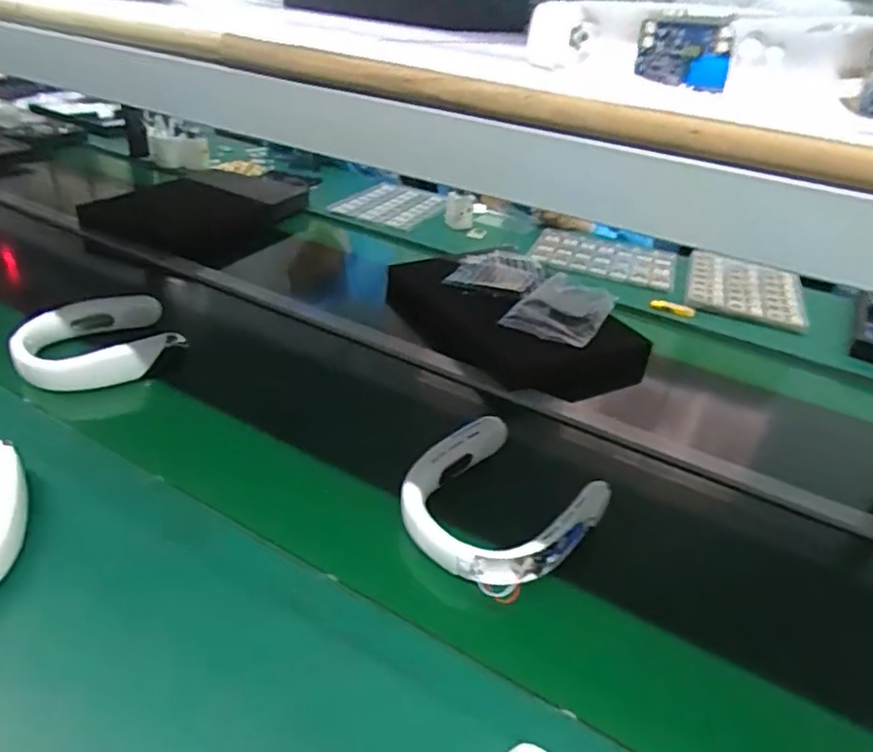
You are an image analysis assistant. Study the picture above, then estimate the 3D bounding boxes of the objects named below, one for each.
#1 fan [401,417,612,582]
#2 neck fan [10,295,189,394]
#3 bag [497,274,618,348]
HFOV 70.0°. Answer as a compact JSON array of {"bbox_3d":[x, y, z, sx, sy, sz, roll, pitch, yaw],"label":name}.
[{"bbox_3d":[0.060,0.138,0.680,0.182,0.046,0.189,32,41,33],"label":"fan"},{"bbox_3d":[-0.465,-0.044,0.858,0.199,0.057,0.190,-19,41,-34],"label":"neck fan"},{"bbox_3d":[0.222,-0.119,1.061,0.138,0.027,0.217,24,37,23],"label":"bag"}]

